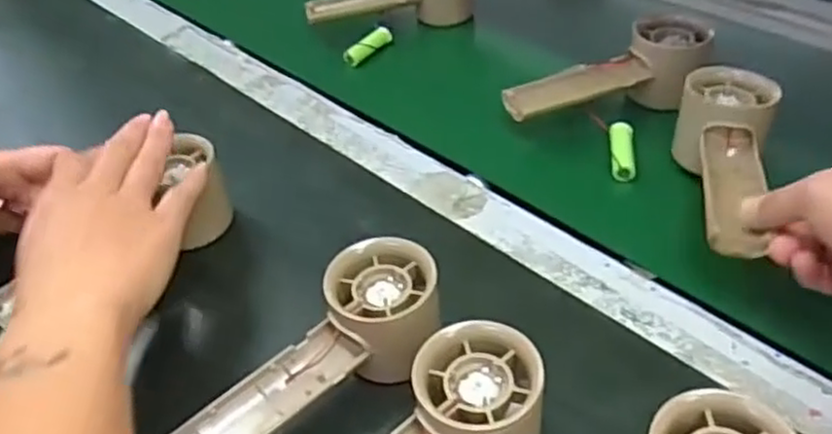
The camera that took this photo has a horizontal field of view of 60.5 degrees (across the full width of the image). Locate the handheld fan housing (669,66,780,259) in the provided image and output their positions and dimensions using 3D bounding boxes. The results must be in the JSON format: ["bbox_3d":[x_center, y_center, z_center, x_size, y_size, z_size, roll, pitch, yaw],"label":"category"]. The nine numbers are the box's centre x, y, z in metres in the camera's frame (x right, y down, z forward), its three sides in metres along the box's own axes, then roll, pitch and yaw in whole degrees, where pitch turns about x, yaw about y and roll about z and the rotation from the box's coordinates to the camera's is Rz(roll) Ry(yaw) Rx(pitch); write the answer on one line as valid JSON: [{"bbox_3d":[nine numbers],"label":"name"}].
[{"bbox_3d":[0.190,-0.027,0.435,0.055,0.049,0.153,6,45,14],"label":"handheld fan housing"}]

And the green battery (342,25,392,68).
[{"bbox_3d":[-0.043,-0.154,0.639,0.051,0.017,0.012,-36,50,-27],"label":"green battery"}]

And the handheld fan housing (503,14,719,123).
[{"bbox_3d":[0.144,-0.098,0.532,0.159,0.060,0.047,-18,44,-11],"label":"handheld fan housing"}]

